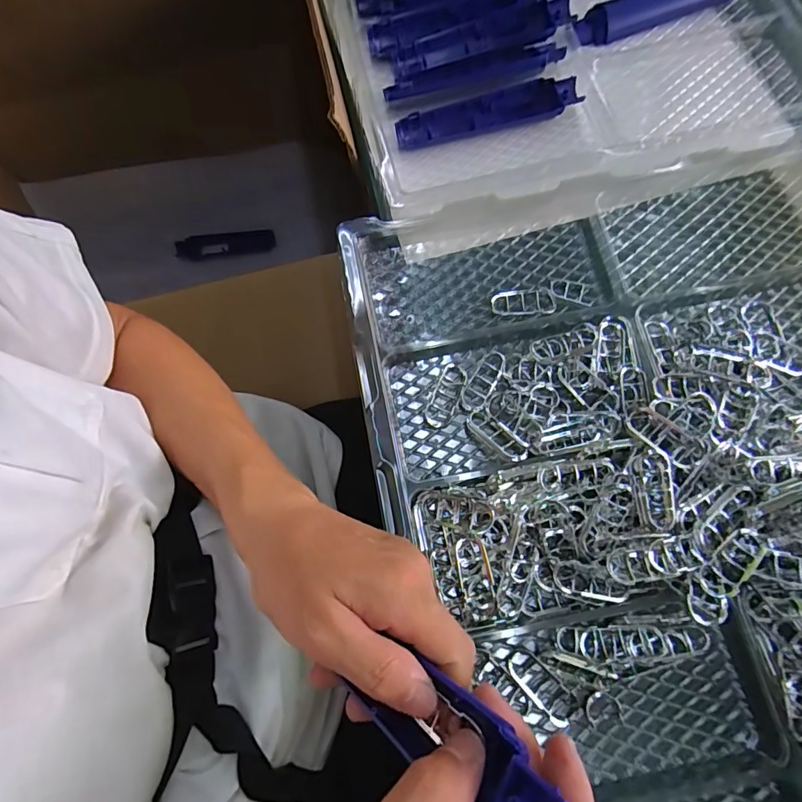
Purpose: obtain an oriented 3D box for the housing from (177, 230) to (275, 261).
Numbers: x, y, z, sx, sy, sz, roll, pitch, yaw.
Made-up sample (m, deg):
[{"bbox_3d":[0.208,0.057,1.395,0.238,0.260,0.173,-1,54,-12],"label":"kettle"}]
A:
[{"bbox_3d":[-0.302,-0.270,0.799,0.166,0.015,0.041,-9,100,-1],"label":"housing"}]

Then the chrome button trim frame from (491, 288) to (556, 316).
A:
[{"bbox_3d":[0.100,-0.082,0.378,0.051,0.005,0.024,-1,75,2],"label":"chrome button trim frame"}]

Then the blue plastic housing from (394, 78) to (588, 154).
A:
[{"bbox_3d":[0.076,-0.261,0.417,0.164,0.017,0.033,-11,75,-1],"label":"blue plastic housing"}]

